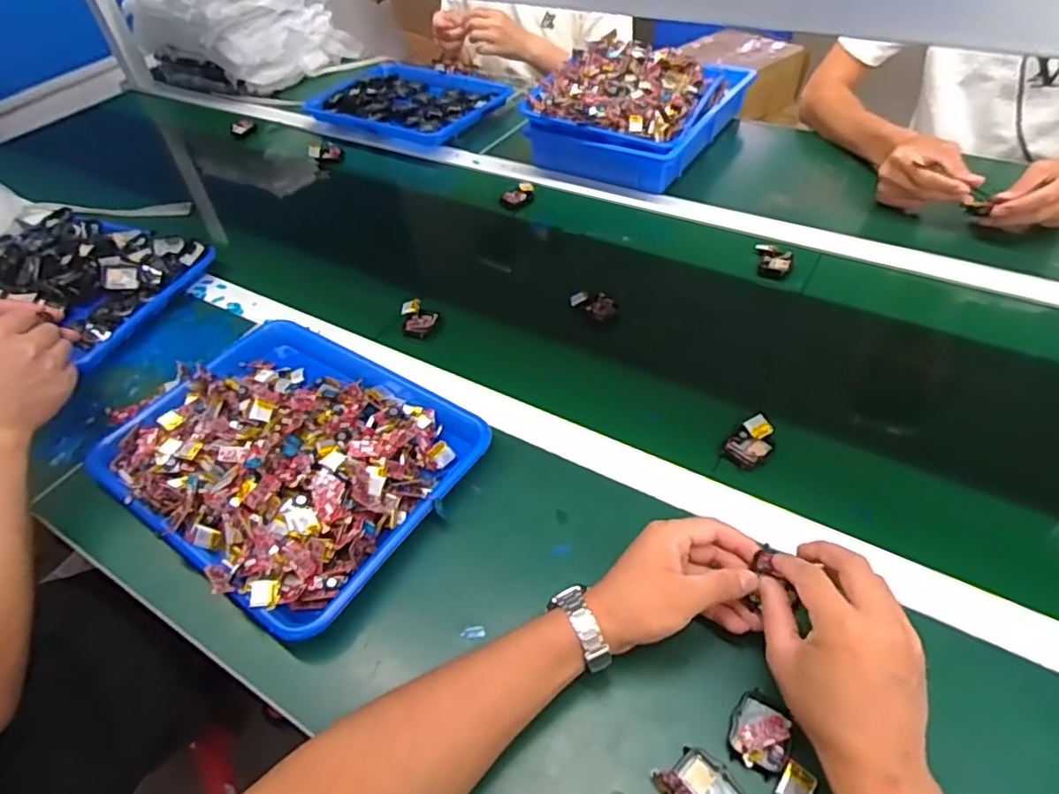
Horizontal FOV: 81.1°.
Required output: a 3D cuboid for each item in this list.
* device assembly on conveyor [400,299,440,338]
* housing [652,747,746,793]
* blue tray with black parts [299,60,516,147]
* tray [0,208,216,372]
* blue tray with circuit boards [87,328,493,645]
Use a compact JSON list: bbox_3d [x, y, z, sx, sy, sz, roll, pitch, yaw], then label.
[{"bbox_3d":[-0.131,-0.096,0.739,0.041,0.017,0.057,-12,47,-4],"label":"device assembly on conveyor"},{"bbox_3d":[0.112,0.250,0.394,0.039,0.020,0.050,-36,53,-24],"label":"housing"},{"bbox_3d":[-0.220,-0.550,1.156,0.338,0.045,0.244,23,54,25],"label":"blue tray with black parts"},{"bbox_3d":[-0.655,-0.164,0.853,0.368,0.057,0.247,14,51,19],"label":"tray"},{"bbox_3d":[-0.231,0.043,0.591,0.329,0.053,0.255,27,55,28],"label":"blue tray with circuit boards"}]

